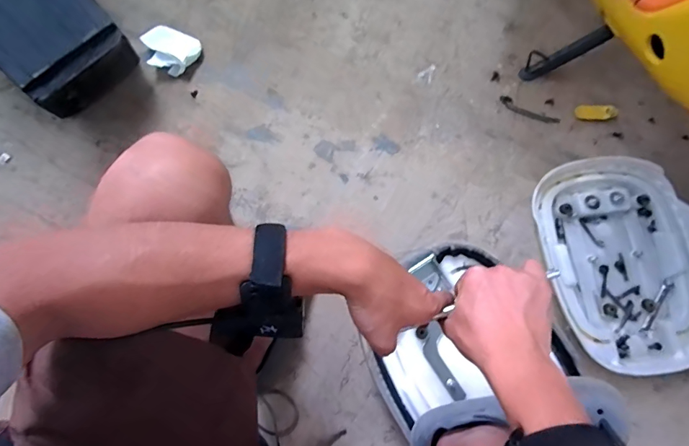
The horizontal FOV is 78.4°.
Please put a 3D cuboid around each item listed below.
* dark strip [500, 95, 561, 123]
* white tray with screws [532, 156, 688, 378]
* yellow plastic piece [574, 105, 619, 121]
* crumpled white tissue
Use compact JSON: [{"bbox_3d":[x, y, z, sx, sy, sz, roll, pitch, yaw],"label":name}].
[{"bbox_3d":[0.356,-0.215,0.817,0.118,0.004,0.026,28,78,8],"label":"dark strip"},{"bbox_3d":[0.474,0.059,0.725,0.264,0.041,0.358,-6,76,-1],"label":"white tray with screws"},{"bbox_3d":[0.480,-0.210,0.805,0.072,0.017,0.027,2,76,1],"label":"yellow plastic piece"},{"bbox_3d":[-0.346,-0.344,0.838,0.099,0.031,0.090,26,78,7],"label":"crumpled white tissue"}]

